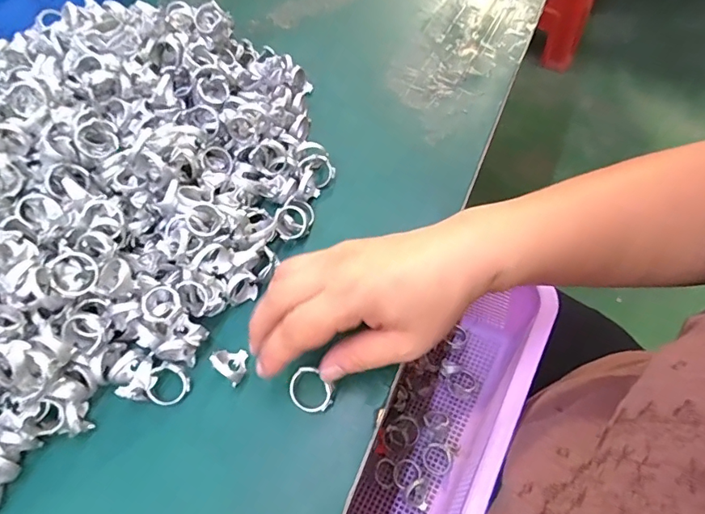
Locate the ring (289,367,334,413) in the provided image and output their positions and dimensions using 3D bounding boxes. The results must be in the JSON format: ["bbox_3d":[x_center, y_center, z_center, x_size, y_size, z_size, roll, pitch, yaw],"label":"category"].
[{"bbox_3d":[-0.026,0.081,0.287,0.023,0.004,0.029,-45,70,-1],"label":"ring"}]

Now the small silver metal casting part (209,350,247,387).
[{"bbox_3d":[-0.075,0.064,0.293,0.024,0.019,0.018,37,70,20],"label":"small silver metal casting part"}]

